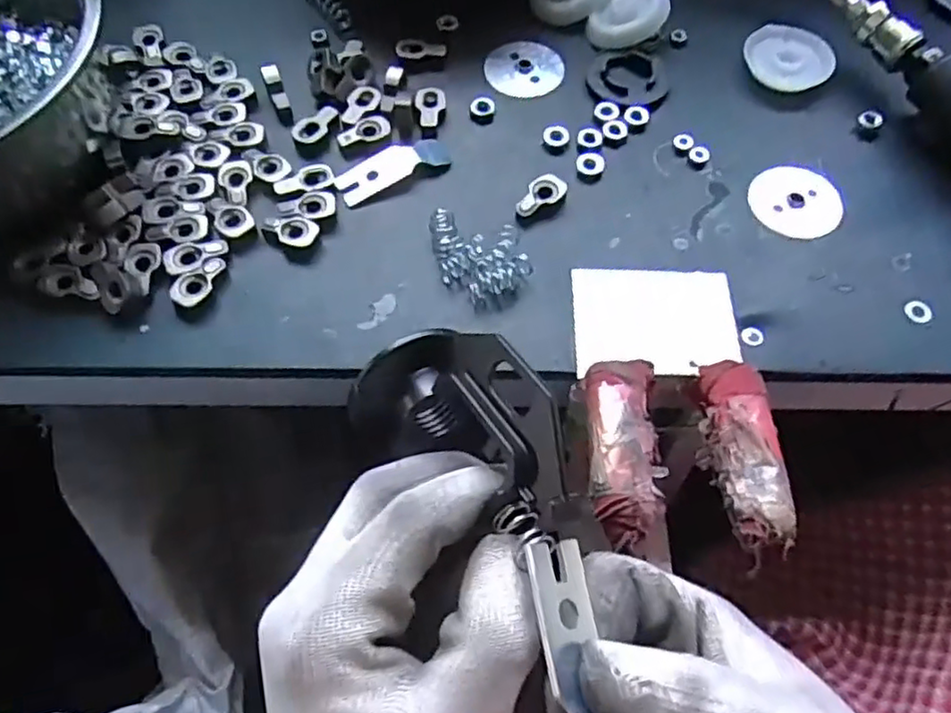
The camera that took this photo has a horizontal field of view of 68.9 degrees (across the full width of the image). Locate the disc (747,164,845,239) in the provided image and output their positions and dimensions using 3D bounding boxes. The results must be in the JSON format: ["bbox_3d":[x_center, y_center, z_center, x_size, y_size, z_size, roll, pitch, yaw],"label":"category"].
[{"bbox_3d":[0.166,-0.081,0.359,0.046,0.005,0.044,1,63,-1],"label":"disc"}]

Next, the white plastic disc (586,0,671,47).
[{"bbox_3d":[0.090,-0.202,0.409,0.040,0.010,0.047,44,93,19],"label":"white plastic disc"}]

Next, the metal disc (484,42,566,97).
[{"bbox_3d":[0.029,-0.169,0.406,0.046,0.004,0.046,1,63,-1],"label":"metal disc"}]

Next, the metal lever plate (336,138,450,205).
[{"bbox_3d":[-0.044,-0.100,0.364,0.061,0.007,0.022,-27,67,-15],"label":"metal lever plate"}]

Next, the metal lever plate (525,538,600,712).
[{"bbox_3d":[0.027,0.077,0.173,0.019,0.005,0.062,0,59,-29],"label":"metal lever plate"}]

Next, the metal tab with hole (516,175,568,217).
[{"bbox_3d":[0.033,-0.081,0.355,0.016,0.010,0.028,37,67,16],"label":"metal tab with hole"}]

